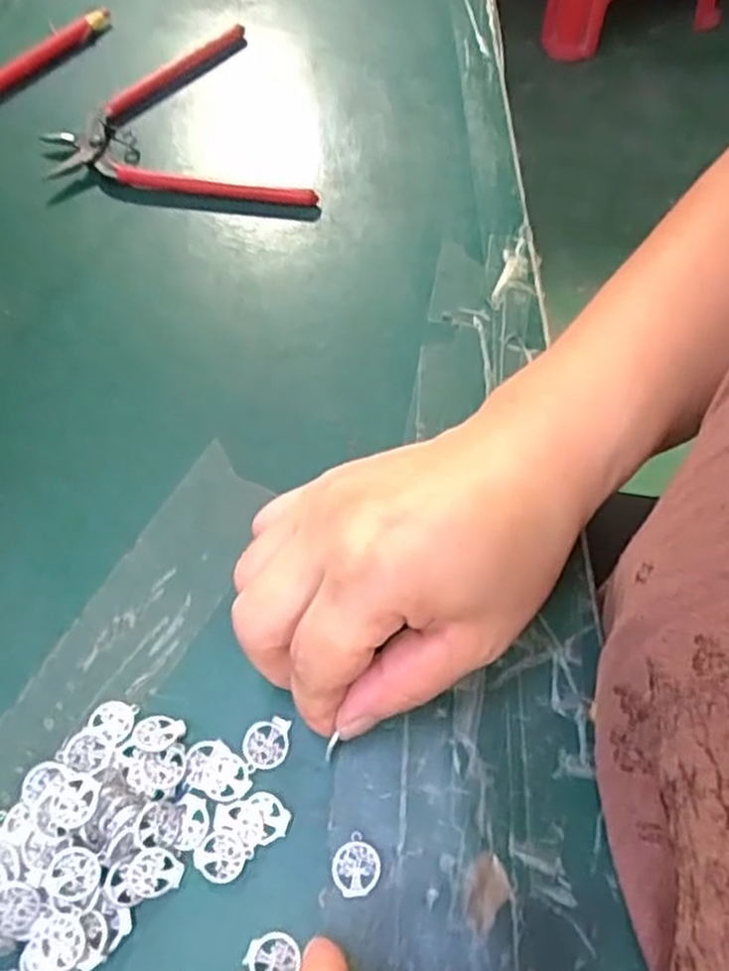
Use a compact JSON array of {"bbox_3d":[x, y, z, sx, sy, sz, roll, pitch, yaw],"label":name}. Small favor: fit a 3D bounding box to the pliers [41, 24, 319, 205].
[{"bbox_3d":[-0.088,-0.203,0.404,0.139,0.011,0.128,5,63,6],"label":"pliers"}]

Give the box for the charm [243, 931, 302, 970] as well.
[{"bbox_3d":[-0.027,0.140,0.224,0.016,0.004,0.013,28,67,17],"label":"charm"}]

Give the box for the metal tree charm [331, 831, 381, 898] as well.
[{"bbox_3d":[-0.003,0.119,0.235,0.015,0.004,0.016,-1,62,2],"label":"metal tree charm"}]

